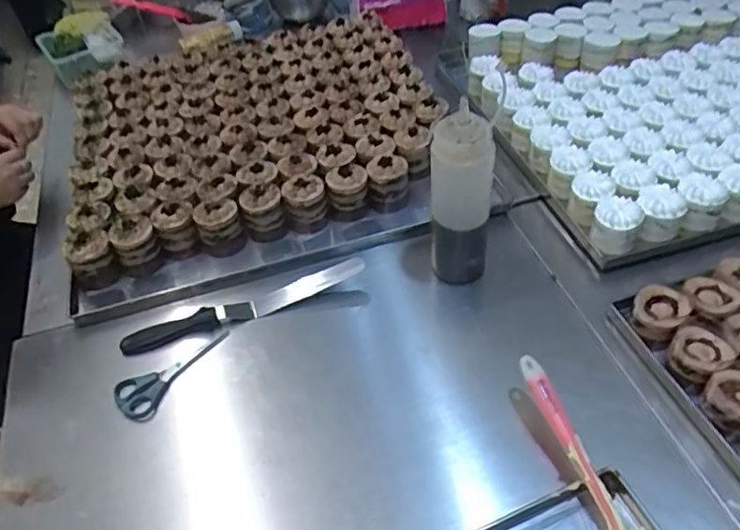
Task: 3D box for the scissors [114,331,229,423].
[{"bbox_3d":[-0.234,0.121,0.723,0.060,0.011,0.144,28,55,28],"label":"scissors"}]

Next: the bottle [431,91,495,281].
[{"bbox_3d":[0.105,-0.074,0.714,0.065,0.228,0.061,4,46,9],"label":"bottle"}]

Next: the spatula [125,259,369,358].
[{"bbox_3d":[-0.157,0.052,0.783,0.309,0.025,0.040,-18,47,-12],"label":"spatula"}]

